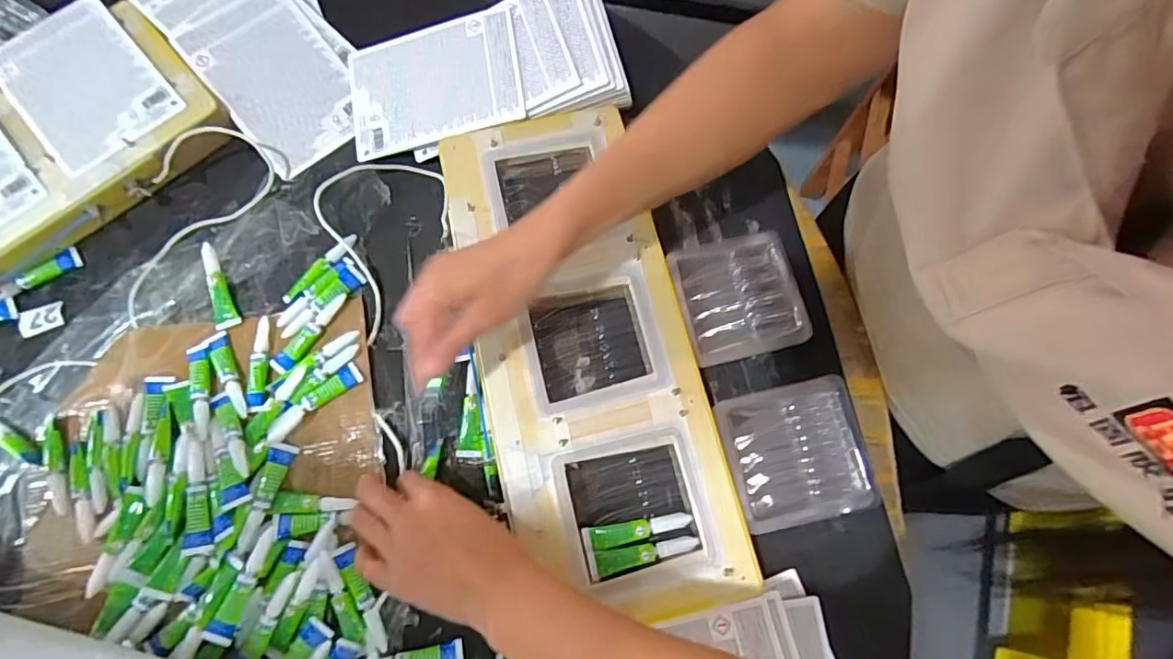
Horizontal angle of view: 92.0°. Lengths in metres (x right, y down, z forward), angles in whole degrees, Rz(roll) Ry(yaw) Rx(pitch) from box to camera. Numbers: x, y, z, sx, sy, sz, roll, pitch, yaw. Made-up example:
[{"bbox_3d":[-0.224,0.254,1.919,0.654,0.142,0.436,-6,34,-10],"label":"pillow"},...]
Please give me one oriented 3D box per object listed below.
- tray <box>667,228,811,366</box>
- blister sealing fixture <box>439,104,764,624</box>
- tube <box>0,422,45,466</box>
[{"bbox_3d":[0.135,-0.030,0.490,0.105,0.017,0.103,-14,74,-4],"label":"tray"},{"bbox_3d":[-0.002,0.012,0.476,0.168,0.043,0.414,-13,74,-4],"label":"blister sealing fixture"},{"bbox_3d":[-0.468,0.088,0.458,0.080,0.012,0.015,21,74,20],"label":"tube"}]

